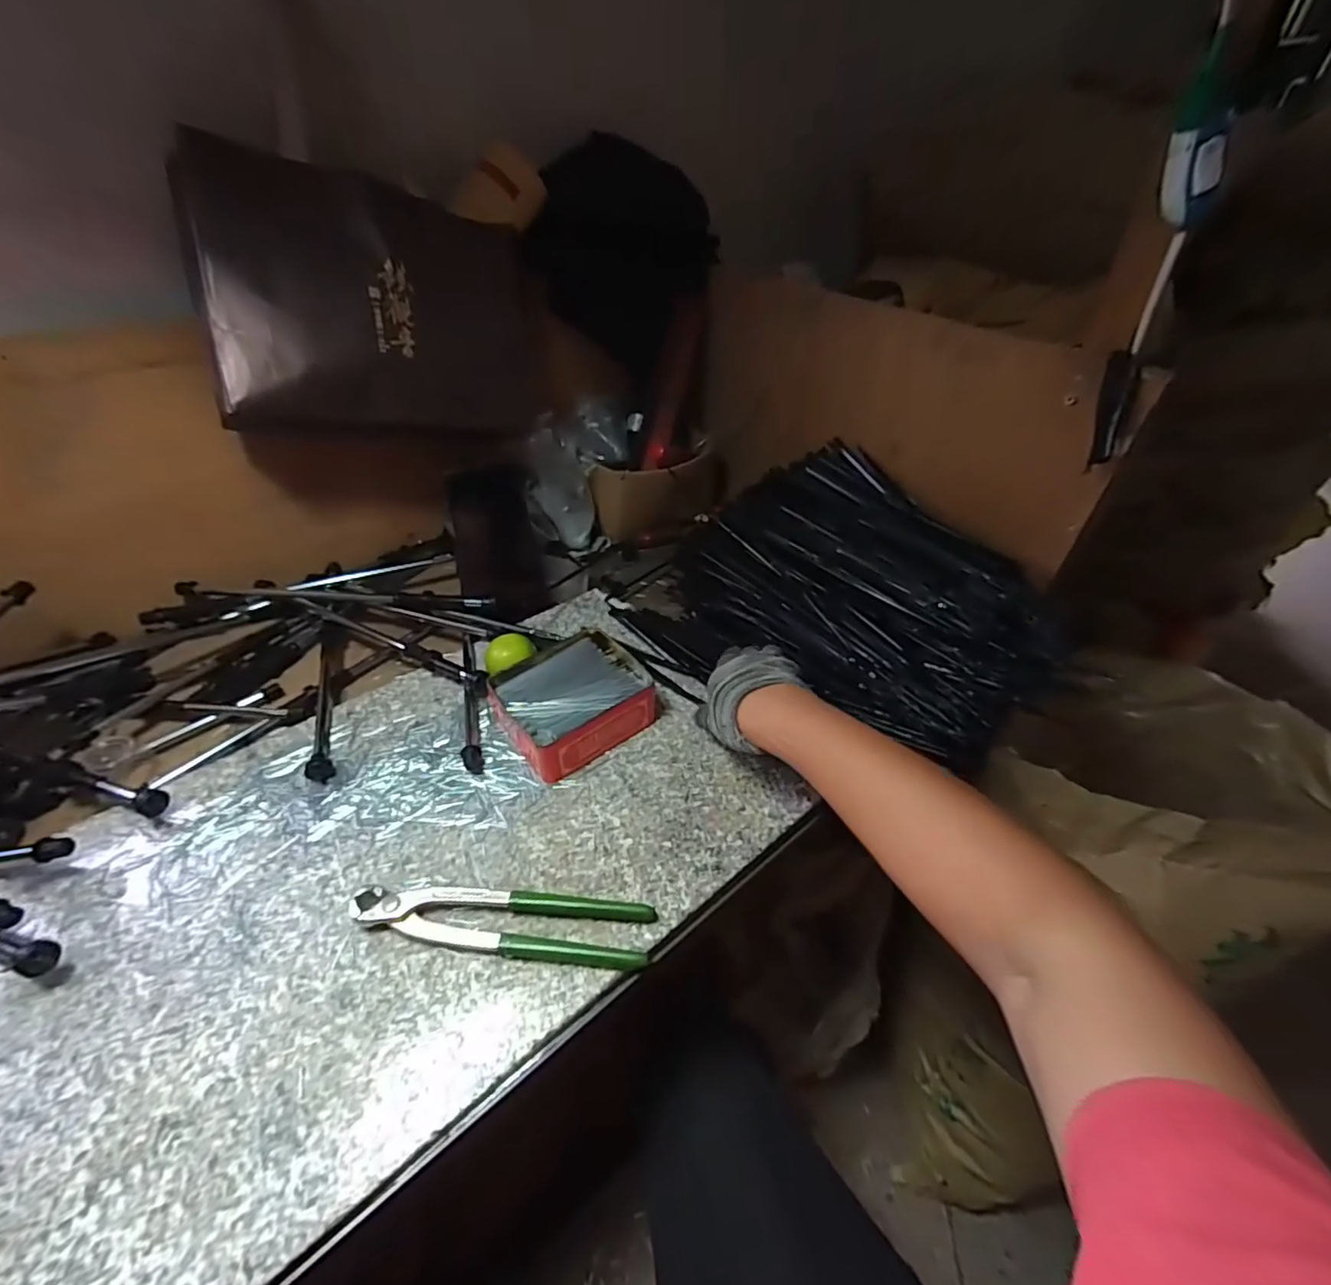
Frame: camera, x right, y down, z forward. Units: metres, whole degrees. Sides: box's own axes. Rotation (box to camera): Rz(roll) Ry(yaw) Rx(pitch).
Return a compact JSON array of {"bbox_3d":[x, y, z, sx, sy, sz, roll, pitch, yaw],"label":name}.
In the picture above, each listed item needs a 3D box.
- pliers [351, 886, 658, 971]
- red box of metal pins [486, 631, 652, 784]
[{"bbox_3d":[-0.108,0.185,0.397,0.196,0.019,0.045,4,42,4],"label":"pliers"},{"bbox_3d":[-0.081,0.053,0.526,0.128,0.044,0.105,-30,50,-29],"label":"red box of metal pins"}]

